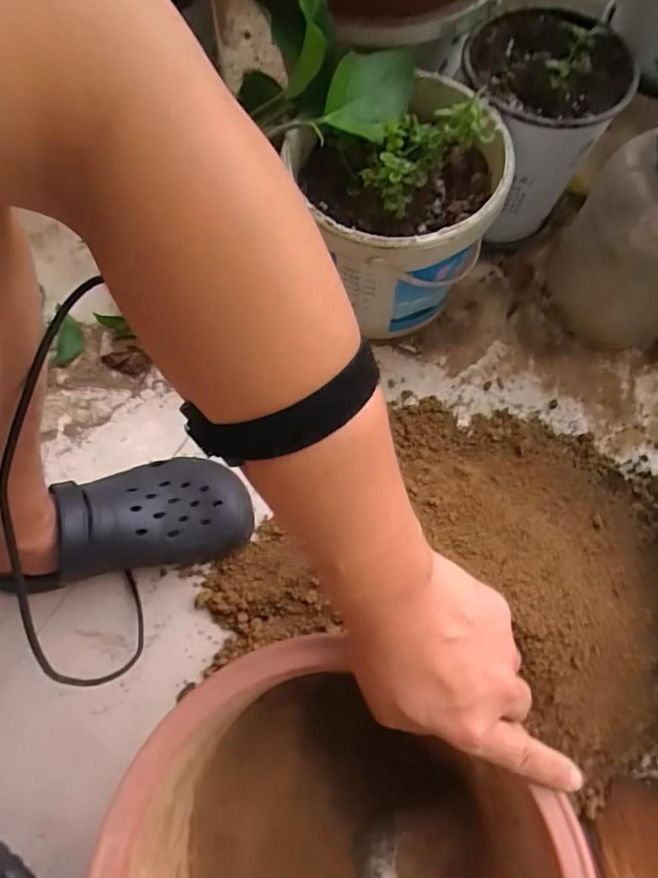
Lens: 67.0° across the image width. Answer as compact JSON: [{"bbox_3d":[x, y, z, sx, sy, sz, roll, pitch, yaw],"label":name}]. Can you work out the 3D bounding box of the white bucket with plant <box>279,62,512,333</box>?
[{"bbox_3d":[0.075,-0.220,0.506,0.173,0.218,0.172,-1,72,2],"label":"white bucket with plant"}]

